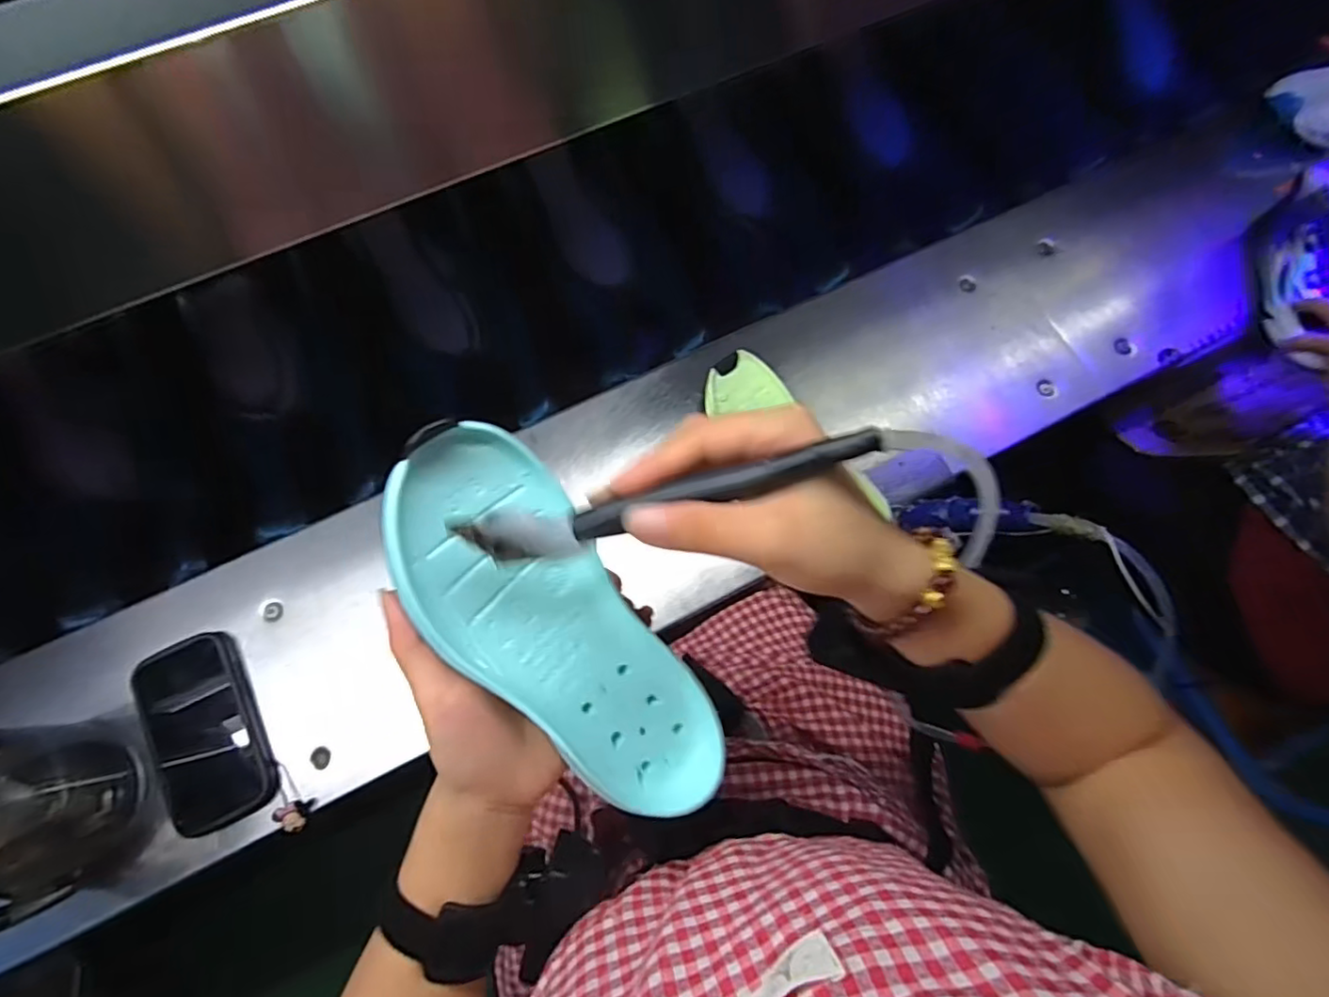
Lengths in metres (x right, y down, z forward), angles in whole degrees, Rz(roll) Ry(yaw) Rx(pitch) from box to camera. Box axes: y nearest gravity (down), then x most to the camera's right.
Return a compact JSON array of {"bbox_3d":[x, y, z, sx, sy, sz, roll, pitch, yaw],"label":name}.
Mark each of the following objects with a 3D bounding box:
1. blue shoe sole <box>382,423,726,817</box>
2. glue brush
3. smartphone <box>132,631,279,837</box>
[{"bbox_3d":[-0.049,0.064,0.292,0.080,0.029,0.203,-39,104,-11],"label":"blue shoe sole"},{"bbox_3d":[0.002,-0.002,0.239,0.159,0.019,0.016,-15,74,13],"label":"glue brush"},{"bbox_3d":[-0.395,0.200,0.535,0.085,0.022,0.156,-26,76,-7],"label":"smartphone"}]

